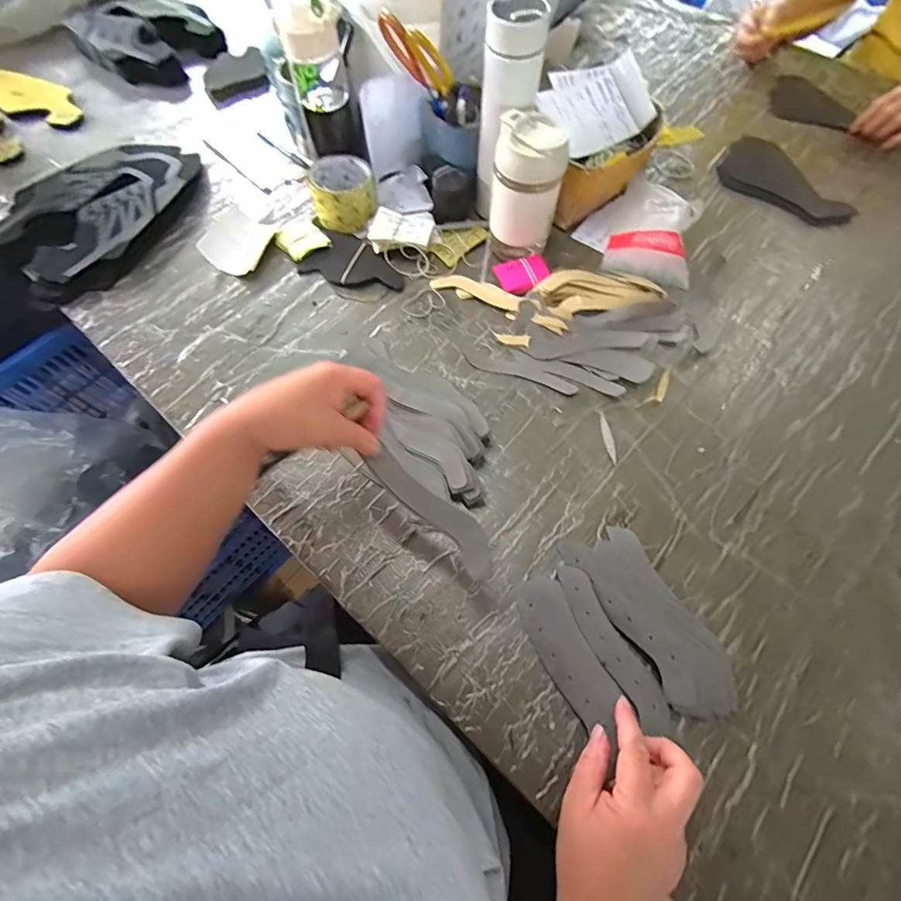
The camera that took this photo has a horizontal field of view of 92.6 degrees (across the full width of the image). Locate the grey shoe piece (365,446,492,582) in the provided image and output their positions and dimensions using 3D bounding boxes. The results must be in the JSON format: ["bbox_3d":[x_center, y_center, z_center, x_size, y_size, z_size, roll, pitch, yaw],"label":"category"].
[{"bbox_3d":[-0.015,0.055,0.381,0.140,0.019,0.034,42,73,4],"label":"grey shoe piece"}]

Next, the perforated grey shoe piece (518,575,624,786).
[{"bbox_3d":[0.105,0.182,0.395,0.047,0.008,0.128,-24,62,-9],"label":"perforated grey shoe piece"}]

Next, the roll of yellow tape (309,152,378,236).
[{"bbox_3d":[-0.150,-0.367,0.617,0.087,0.057,0.093,0,66,1],"label":"roll of yellow tape"}]

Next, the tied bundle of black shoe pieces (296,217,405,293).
[{"bbox_3d":[-0.135,-0.265,0.598,0.157,0.011,0.092,18,68,9],"label":"tied bundle of black shoe pieces"}]

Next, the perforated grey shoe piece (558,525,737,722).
[{"bbox_3d":[0.192,0.154,0.407,0.073,0.022,0.185,-30,69,-11],"label":"perforated grey shoe piece"}]

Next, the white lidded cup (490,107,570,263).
[{"bbox_3d":[0.094,-0.317,0.537,0.079,0.150,0.073,0,66,1],"label":"white lidded cup"}]

